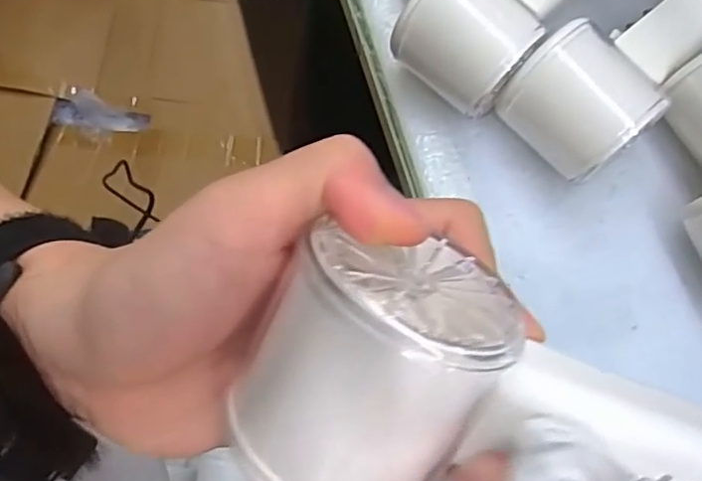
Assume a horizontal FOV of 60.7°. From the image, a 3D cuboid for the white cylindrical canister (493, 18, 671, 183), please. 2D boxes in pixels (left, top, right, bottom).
[{"bbox_3d":[0.107,-0.065,0.280,0.049,0.049,0.056,-42,79,-13],"label":"white cylindrical canister"}]

